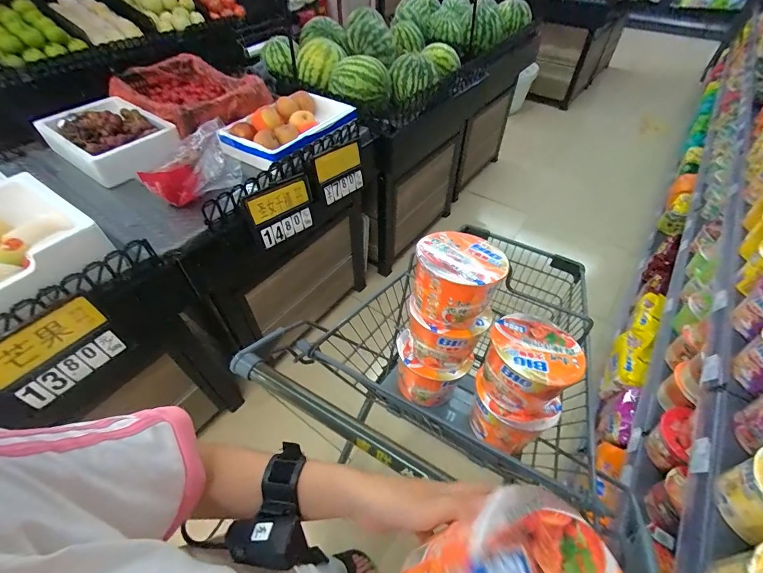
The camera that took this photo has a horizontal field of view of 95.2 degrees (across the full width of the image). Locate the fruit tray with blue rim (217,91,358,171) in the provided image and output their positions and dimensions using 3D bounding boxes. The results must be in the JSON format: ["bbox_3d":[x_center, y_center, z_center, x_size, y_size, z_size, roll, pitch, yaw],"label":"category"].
[{"bbox_3d":[-0.291,-0.500,1.084,0.233,0.094,0.400,27,54,22],"label":"fruit tray with blue rim"}]

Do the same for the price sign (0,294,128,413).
[{"bbox_3d":[-0.633,0.134,0.682,0.007,0.149,0.197,17,49,39],"label":"price sign"}]

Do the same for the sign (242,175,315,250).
[{"bbox_3d":[-0.274,-0.215,1.003,0.026,0.153,0.219,18,42,38],"label":"sign"}]

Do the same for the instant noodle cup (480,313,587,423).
[{"bbox_3d":[0.249,0.127,0.591,0.146,0.103,0.136,0,49,0],"label":"instant noodle cup"}]

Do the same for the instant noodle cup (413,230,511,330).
[{"bbox_3d":[0.126,-0.018,0.576,0.130,0.106,0.142,0,49,0],"label":"instant noodle cup"}]

